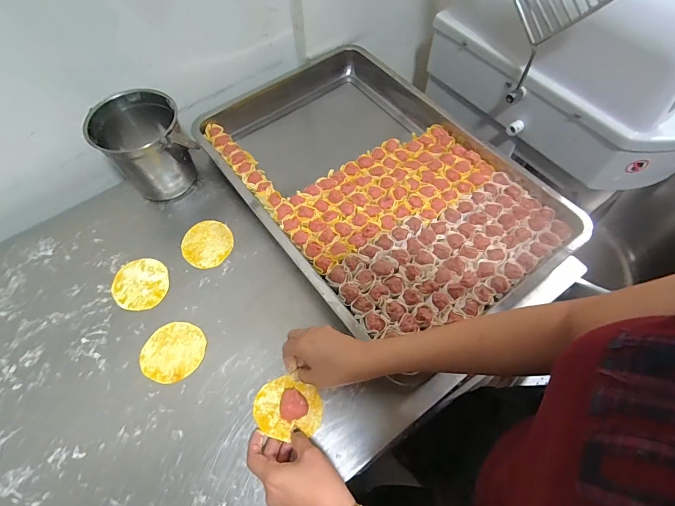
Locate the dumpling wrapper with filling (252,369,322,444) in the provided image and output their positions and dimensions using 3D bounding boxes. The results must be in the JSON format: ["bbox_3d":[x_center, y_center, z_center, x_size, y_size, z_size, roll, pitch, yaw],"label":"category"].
[{"bbox_3d":[-0.064,0.193,0.468,0.083,0.028,0.073,-15,61,-8],"label":"dumpling wrapper with filling"}]

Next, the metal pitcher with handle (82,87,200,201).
[{"bbox_3d":[-0.311,-0.174,0.616,0.136,0.142,0.112,-19,62,-10],"label":"metal pitcher with handle"}]

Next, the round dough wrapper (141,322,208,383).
[{"bbox_3d":[-0.230,0.137,0.516,0.083,0.004,0.082,0,60,1],"label":"round dough wrapper"}]

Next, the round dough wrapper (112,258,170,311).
[{"bbox_3d":[-0.302,0.047,0.566,0.083,0.004,0.082,0,60,1],"label":"round dough wrapper"}]

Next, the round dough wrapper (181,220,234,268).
[{"bbox_3d":[-0.211,-0.015,0.601,0.080,0.004,0.083,0,60,1],"label":"round dough wrapper"}]

